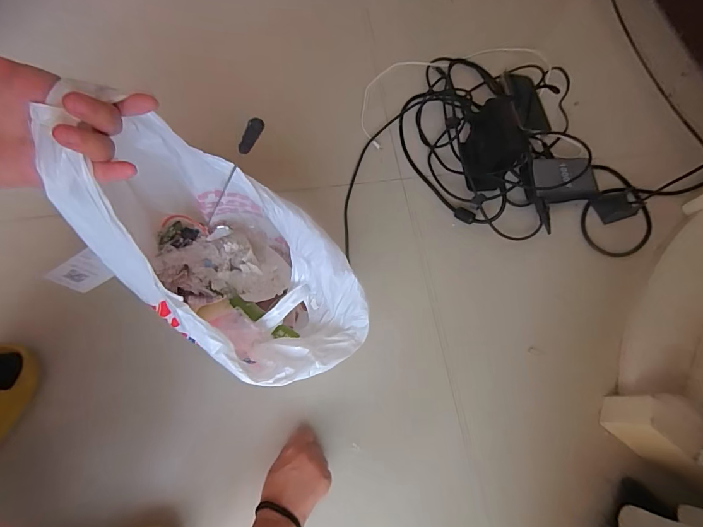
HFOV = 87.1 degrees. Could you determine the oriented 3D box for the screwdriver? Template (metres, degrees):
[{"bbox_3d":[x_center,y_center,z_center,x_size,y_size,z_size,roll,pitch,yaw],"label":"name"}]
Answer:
[{"bbox_3d":[-0.123,-0.078,0.365,0.011,0.236,0.012,27,68,-21],"label":"screwdriver"}]

